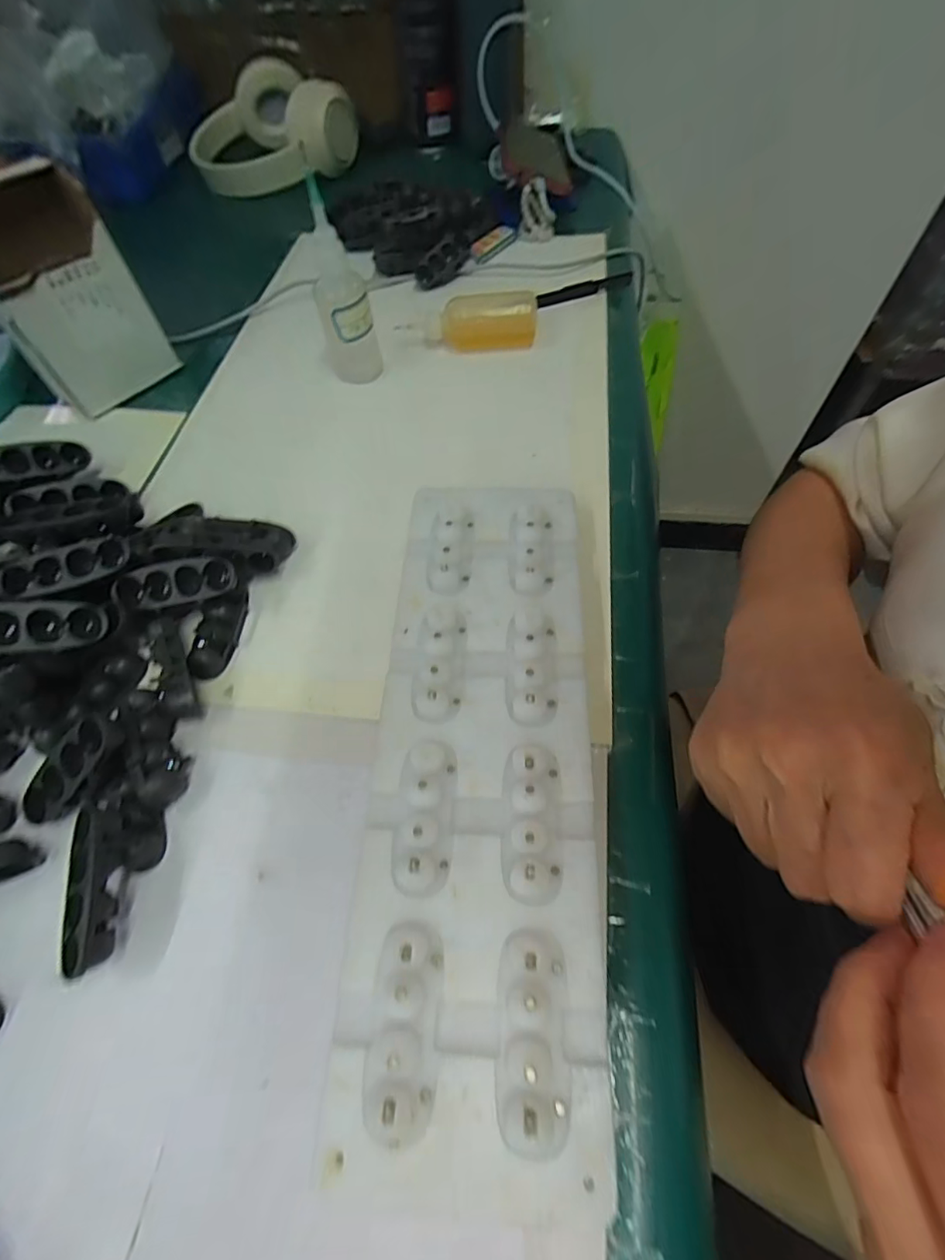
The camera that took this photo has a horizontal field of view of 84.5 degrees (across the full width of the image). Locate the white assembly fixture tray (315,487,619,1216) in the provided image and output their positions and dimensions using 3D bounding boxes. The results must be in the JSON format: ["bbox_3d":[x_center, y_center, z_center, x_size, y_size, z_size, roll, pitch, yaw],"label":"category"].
[{"bbox_3d":[0.005,0.053,0.247,0.098,0.028,0.305,1,59,3],"label":"white assembly fixture tray"}]

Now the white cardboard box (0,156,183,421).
[{"bbox_3d":[-0.292,-0.237,0.370,0.064,0.125,0.093,35,66,21],"label":"white cardboard box"}]

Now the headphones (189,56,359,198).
[{"bbox_3d":[-0.230,-0.565,0.588,0.172,0.076,0.192,-24,61,-12],"label":"headphones"}]

